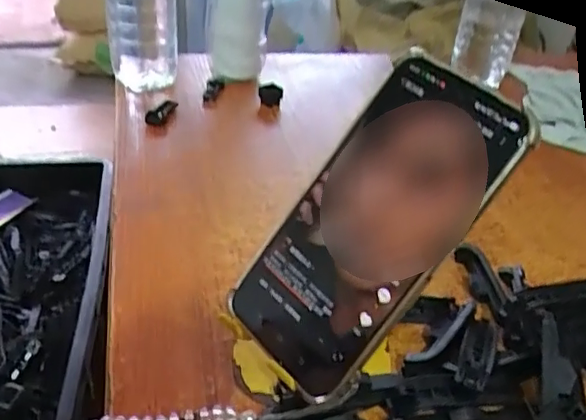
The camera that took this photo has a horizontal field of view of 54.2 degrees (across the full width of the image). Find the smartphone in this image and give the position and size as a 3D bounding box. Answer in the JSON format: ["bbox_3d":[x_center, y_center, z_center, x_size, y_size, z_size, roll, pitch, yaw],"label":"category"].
[{"bbox_3d":[0.037,0.008,0.282,0.081,0.168,0.011,39,9,31],"label":"smartphone"}]

